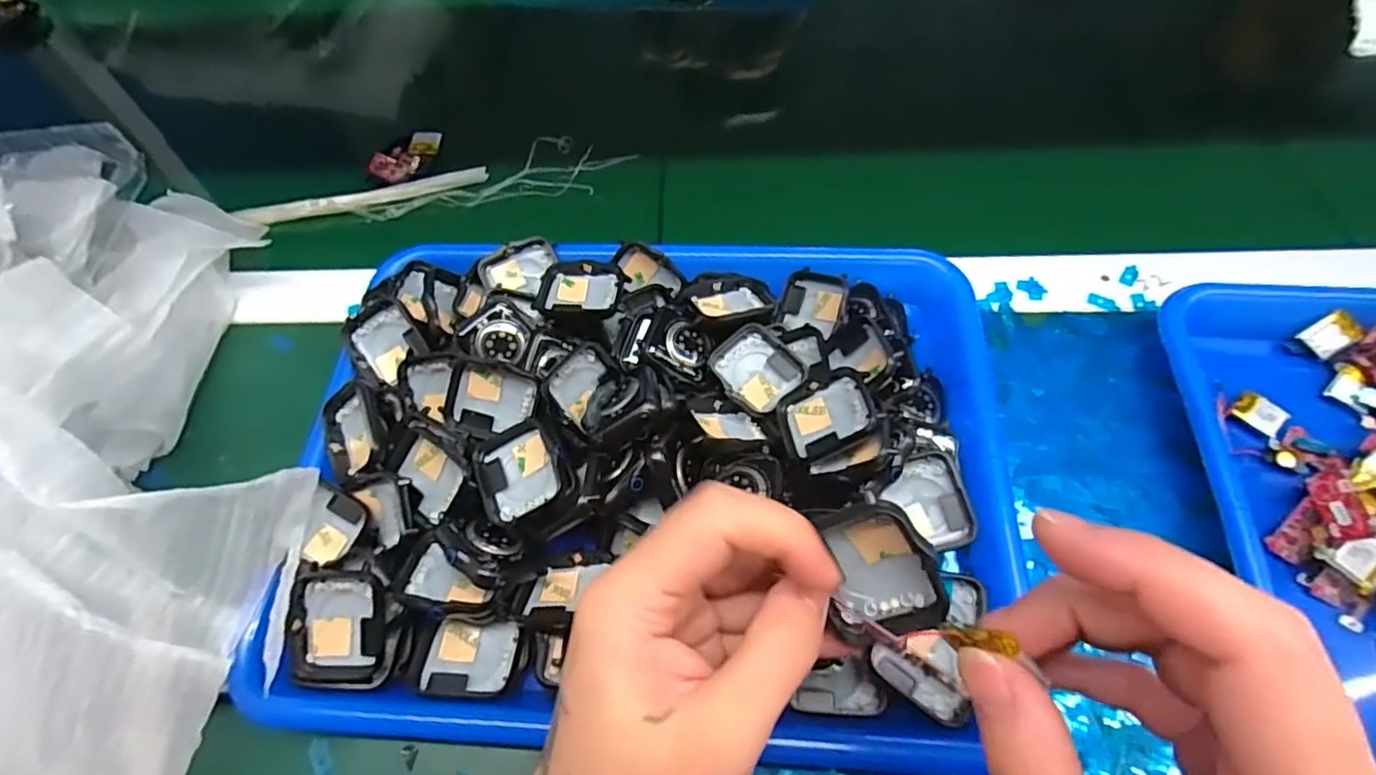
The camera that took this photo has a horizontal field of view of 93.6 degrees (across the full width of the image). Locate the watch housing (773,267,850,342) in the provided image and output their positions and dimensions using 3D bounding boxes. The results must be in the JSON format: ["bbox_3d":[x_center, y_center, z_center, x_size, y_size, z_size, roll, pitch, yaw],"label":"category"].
[{"bbox_3d":[0.068,-0.046,0.350,0.035,0.012,0.034,19,94,17],"label":"watch housing"}]

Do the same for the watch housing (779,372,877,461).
[{"bbox_3d":[0.064,0.012,0.295,0.042,0.008,0.034,-30,50,24],"label":"watch housing"}]

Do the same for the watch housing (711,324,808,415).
[{"bbox_3d":[0.033,-0.010,0.322,0.038,0.008,0.041,-41,65,-17],"label":"watch housing"}]

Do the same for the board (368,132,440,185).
[{"bbox_3d":[-0.196,-0.162,0.452,0.052,0.010,0.029,-36,64,-15],"label":"board"}]

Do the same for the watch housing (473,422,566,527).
[{"bbox_3d":[-0.076,0.038,0.291,0.037,0.012,0.042,-24,61,-9],"label":"watch housing"}]

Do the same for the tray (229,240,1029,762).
[{"bbox_3d":[-0.018,0.032,0.310,0.325,0.051,0.244,0,60,5],"label":"tray"}]

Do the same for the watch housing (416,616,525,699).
[{"bbox_3d":[-0.093,0.118,0.279,0.038,0.011,0.033,7,45,-3],"label":"watch housing"}]

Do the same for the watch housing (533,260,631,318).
[{"bbox_3d":[-0.056,-0.052,0.345,0.045,0.011,0.037,12,62,11],"label":"watch housing"}]

